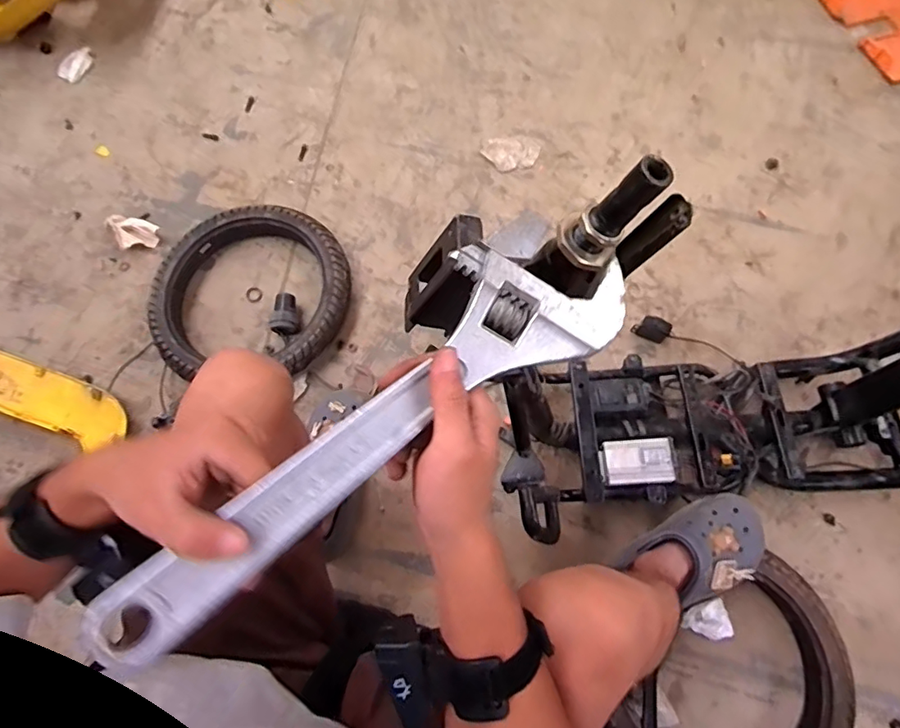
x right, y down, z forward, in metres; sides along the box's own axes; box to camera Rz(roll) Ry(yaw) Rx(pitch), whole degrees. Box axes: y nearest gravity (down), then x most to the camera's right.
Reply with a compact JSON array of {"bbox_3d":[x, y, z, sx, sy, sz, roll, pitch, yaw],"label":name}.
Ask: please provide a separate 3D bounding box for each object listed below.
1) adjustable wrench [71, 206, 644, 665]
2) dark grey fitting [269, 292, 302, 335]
[{"bbox_3d":[-0.038,0.031,0.303,0.348,0.019,0.091,-39,76,-15],"label":"adjustable wrench"},{"bbox_3d":[-0.299,-0.091,0.963,0.048,0.046,0.068,5,73,5],"label":"dark grey fitting"}]

